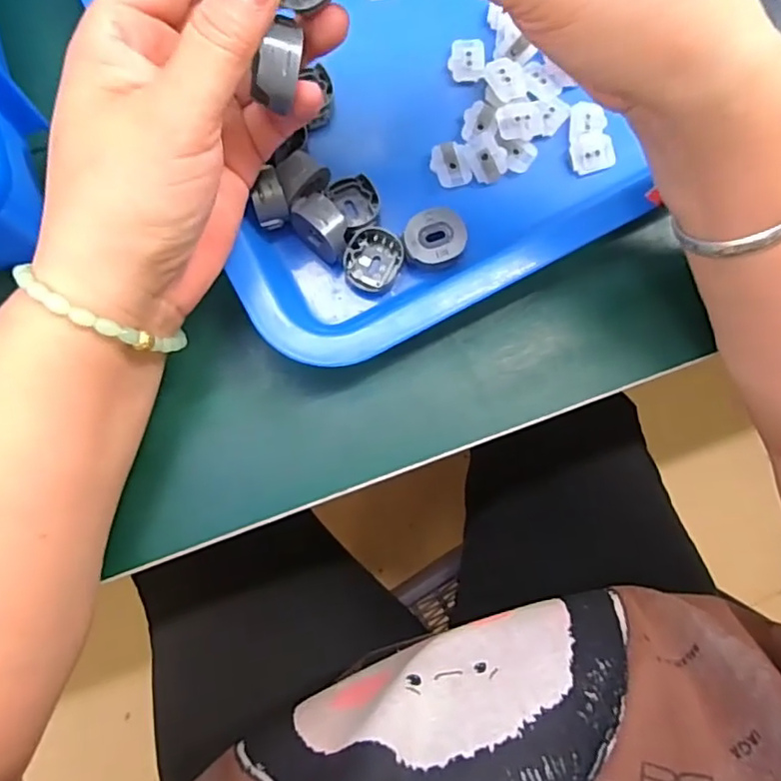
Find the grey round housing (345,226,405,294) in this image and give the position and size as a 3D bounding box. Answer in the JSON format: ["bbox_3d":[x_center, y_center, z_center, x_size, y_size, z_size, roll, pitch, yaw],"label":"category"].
[{"bbox_3d":[-0.009,-0.060,0.277,0.025,0.013,0.028,25,82,-1],"label":"grey round housing"}]

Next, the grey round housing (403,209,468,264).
[{"bbox_3d":[0.020,-0.070,0.277,0.028,0.013,0.025,-20,85,-6],"label":"grey round housing"}]

